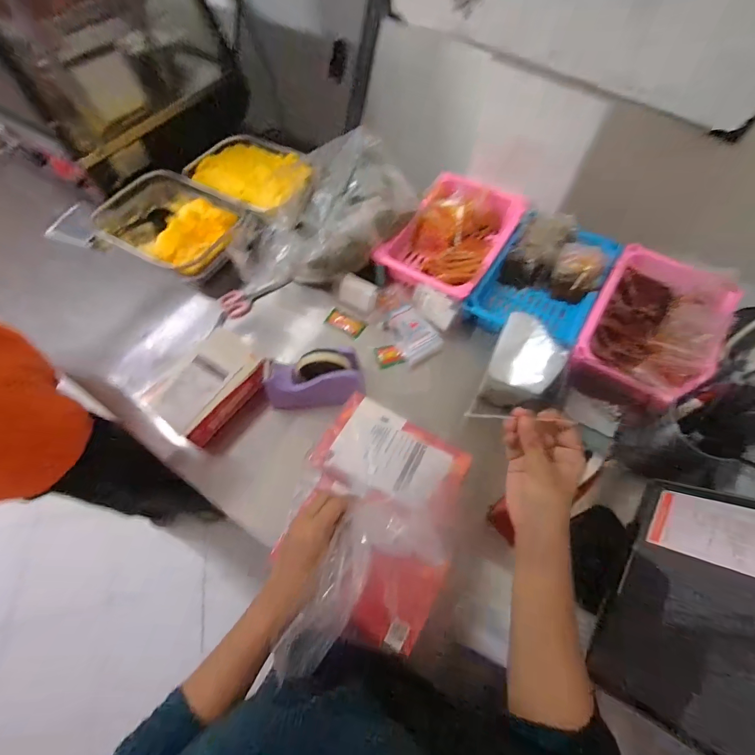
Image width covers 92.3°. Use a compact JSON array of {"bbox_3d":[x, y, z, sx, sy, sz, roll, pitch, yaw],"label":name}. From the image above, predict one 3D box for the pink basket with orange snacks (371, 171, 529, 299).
[{"bbox_3d":[0.149,-0.280,0.738,0.198,0.069,0.290,30,67,15],"label":"pink basket with orange snacks"}]

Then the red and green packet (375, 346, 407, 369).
[{"bbox_3d":[0.023,-0.040,0.654,0.051,0.005,0.039,-18,85,18],"label":"red and green packet"}]

